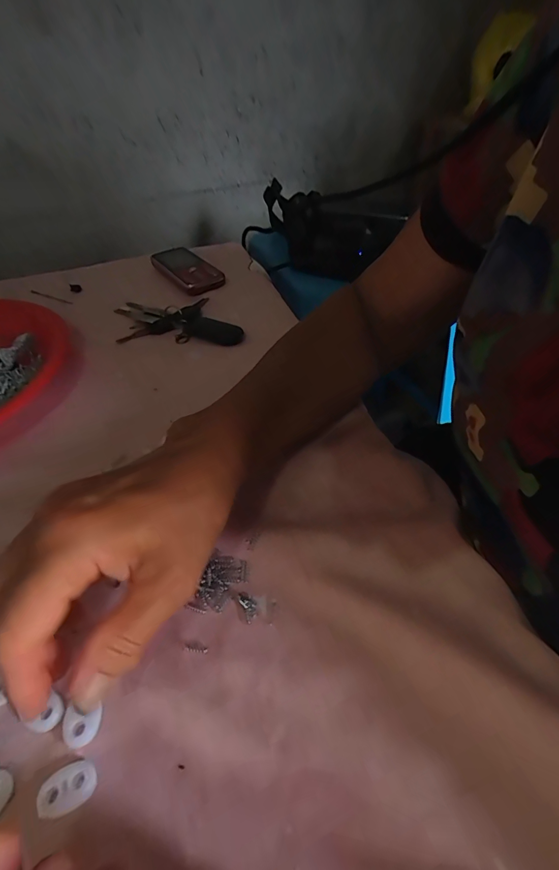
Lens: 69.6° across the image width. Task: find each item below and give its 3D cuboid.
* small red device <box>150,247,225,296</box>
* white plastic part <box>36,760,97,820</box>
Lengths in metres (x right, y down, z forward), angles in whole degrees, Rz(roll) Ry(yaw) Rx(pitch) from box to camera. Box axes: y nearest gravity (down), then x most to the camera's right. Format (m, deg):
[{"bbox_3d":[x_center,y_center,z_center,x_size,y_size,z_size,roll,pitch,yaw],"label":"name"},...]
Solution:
[{"bbox_3d":[-0.118,-0.208,0.507,0.051,0.014,0.113,-30,51,-25],"label":"small red device"},{"bbox_3d":[-0.088,0.146,0.167,0.021,0.005,0.016,-20,48,-17],"label":"white plastic part"}]

